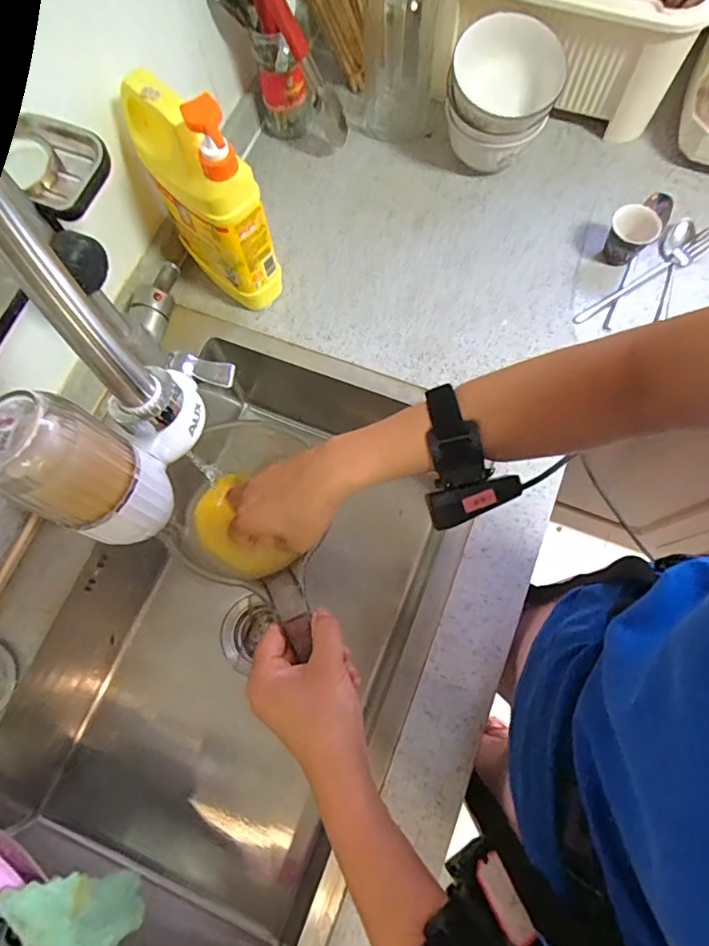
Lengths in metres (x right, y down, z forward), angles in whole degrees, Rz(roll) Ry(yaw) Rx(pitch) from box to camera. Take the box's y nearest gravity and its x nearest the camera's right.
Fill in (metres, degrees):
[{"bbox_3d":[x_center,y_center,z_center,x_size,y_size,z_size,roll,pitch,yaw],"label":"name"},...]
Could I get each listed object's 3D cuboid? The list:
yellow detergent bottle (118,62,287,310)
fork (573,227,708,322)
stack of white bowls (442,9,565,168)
[{"bbox_3d":[-0.156,-0.285,0.555,0.140,0.246,0.060,43,79,13],"label":"yellow detergent bottle"},{"bbox_3d":[0.358,-0.238,0.641,0.206,0.020,0.022,-33,75,-8],"label":"fork"},{"bbox_3d":[0.177,-0.451,0.647,0.125,0.134,0.132,14,74,6],"label":"stack of white bowls"}]

